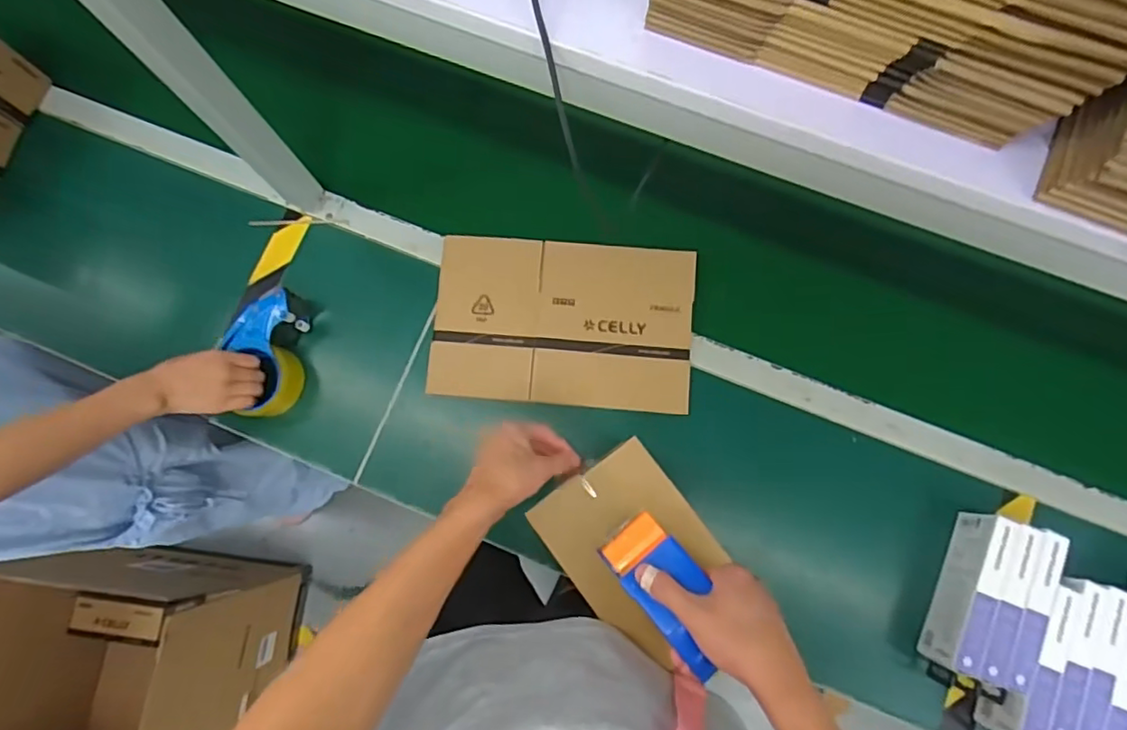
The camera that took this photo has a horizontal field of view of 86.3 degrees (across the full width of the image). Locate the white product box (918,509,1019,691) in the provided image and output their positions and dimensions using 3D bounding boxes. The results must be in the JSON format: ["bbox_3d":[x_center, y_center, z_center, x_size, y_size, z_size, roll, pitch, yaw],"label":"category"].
[{"bbox_3d":[0.452,0.261,0.677,0.030,0.071,0.187,21,80,6],"label":"white product box"}]

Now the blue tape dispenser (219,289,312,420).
[{"bbox_3d":[-0.378,-0.013,0.767,0.080,0.063,0.156,5,78,3],"label":"blue tape dispenser"}]

